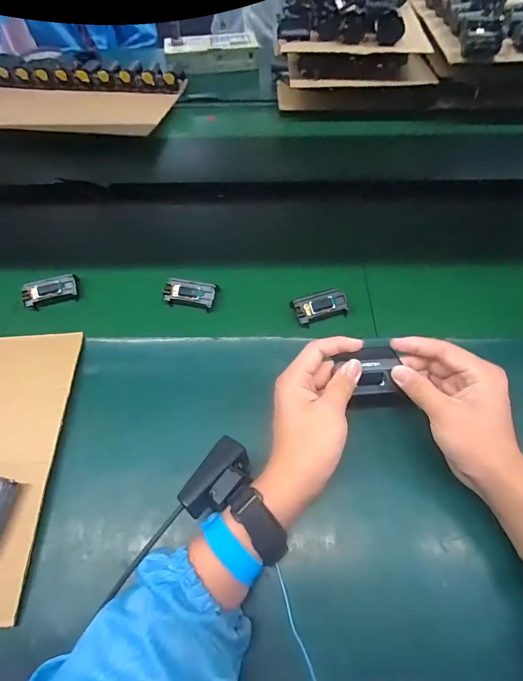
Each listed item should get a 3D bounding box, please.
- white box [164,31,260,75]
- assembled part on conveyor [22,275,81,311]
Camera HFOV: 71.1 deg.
[{"bbox_3d":[-0.121,-0.707,0.907,0.224,0.051,0.097,-12,57,-7],"label":"white box"},{"bbox_3d":[-0.293,-0.070,0.511,0.072,0.017,0.039,-14,57,-9],"label":"assembled part on conveyor"}]

